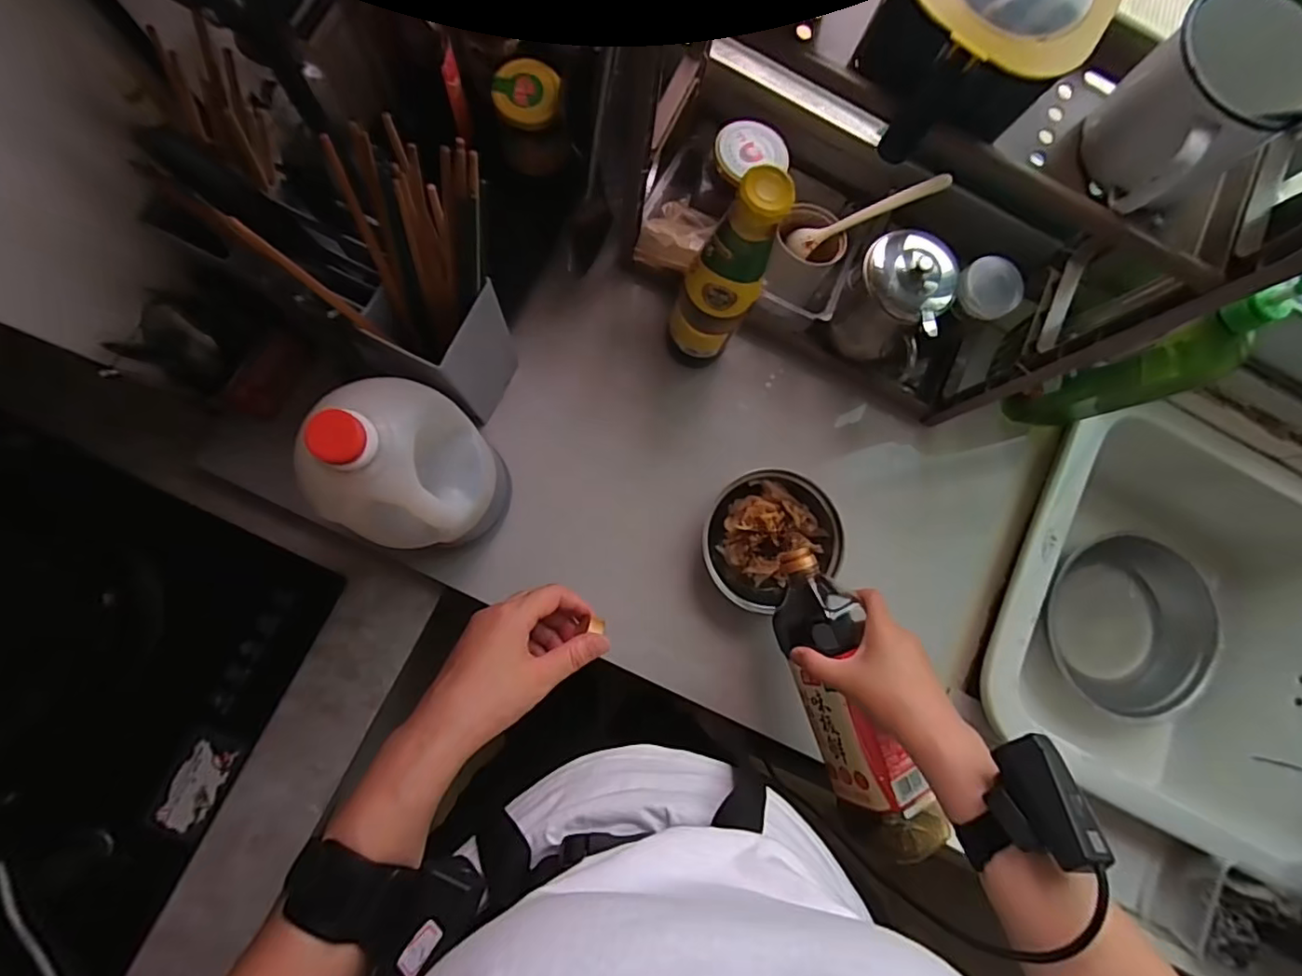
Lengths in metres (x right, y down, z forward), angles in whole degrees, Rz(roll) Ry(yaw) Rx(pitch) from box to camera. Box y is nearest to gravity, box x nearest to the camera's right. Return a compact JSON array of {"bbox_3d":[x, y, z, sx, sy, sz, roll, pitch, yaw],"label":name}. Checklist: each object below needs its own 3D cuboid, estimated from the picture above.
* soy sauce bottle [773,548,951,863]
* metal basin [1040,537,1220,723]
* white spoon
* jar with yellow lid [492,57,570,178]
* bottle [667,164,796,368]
[{"bbox_3d":[0.175,0.186,0.504,0.075,0.069,0.269,-17,82,-7],"label":"soy sauce bottle"},{"bbox_3d":[0.635,0.181,0.766,0.230,0.068,0.221,1,83,-5],"label":"metal basin"},{"bbox_3d":[0.210,-0.266,0.564,0.149,0.021,0.027,-14,84,31],"label":"white spoon"},{"bbox_3d":[-0.115,-0.359,0.562,0.063,0.078,0.066,1,83,-5],"label":"jar with yellow lid"},{"bbox_3d":[0.063,-0.175,0.508,0.059,0.260,0.064,1,83,-5],"label":"bottle"}]

